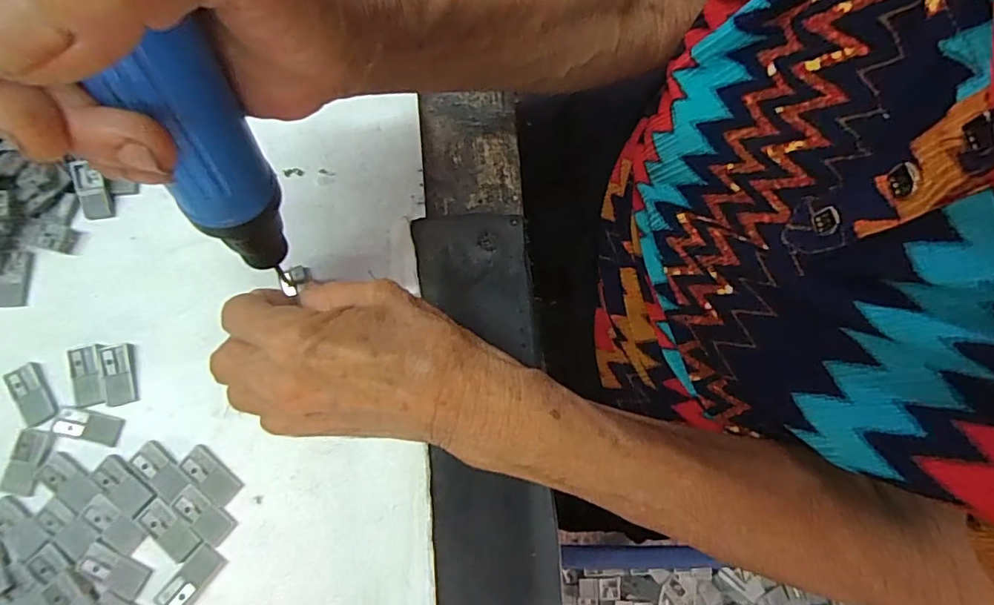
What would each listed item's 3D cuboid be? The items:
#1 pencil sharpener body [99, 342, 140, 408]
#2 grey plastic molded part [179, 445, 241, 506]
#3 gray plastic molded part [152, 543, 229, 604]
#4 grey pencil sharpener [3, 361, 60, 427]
[{"bbox_3d":[-0.178,0.033,0.250,0.014,0.004,0.029,-13,76,-6],"label":"pencil sharpener body"},{"bbox_3d":[-0.129,0.077,0.239,0.028,0.004,0.013,40,77,8],"label":"grey plastic molded part"},{"bbox_3d":[-0.131,0.119,0.228,0.015,0.004,0.029,35,76,7],"label":"gray plastic molded part"},{"bbox_3d":[-0.215,0.042,0.246,0.014,0.004,0.030,-32,79,-10],"label":"grey pencil sharpener"}]

